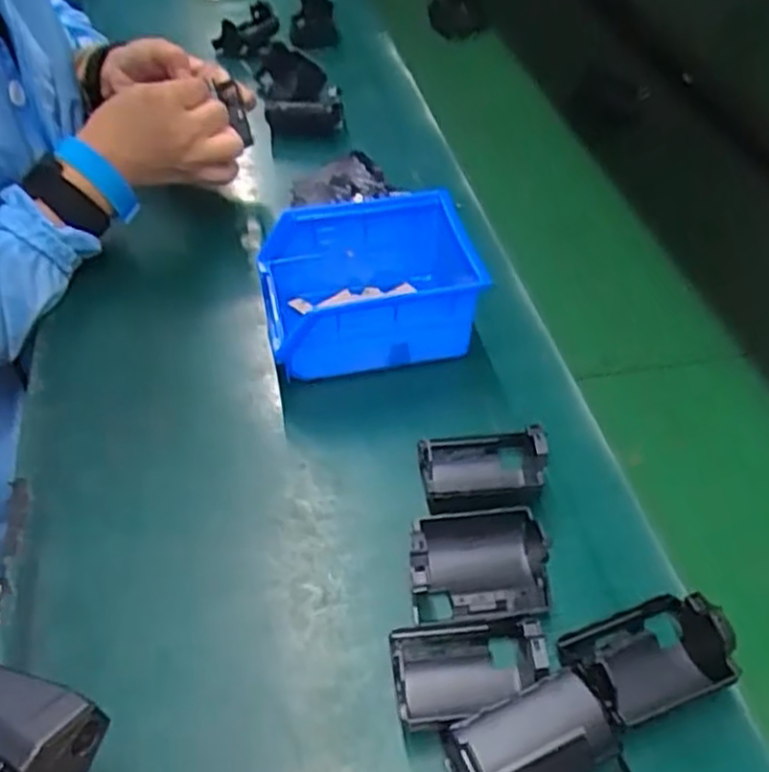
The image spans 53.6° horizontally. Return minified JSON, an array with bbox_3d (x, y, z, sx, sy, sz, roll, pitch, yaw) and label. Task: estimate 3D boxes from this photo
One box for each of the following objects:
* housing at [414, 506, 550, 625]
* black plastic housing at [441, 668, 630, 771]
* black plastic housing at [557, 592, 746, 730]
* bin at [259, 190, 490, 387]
[{"bbox_3d":[0.048,0.090,0.396,0.070,0.030,0.052,-2,47,-5],"label":"housing"},{"bbox_3d":[0.064,0.163,0.331,0.068,0.043,0.047,-19,50,-20],"label":"black plastic housing"},{"bbox_3d":[0.125,0.126,0.360,0.072,0.033,0.052,-13,49,-15],"label":"black plastic housing"},{"bbox_3d":[-0.006,-0.064,0.521,0.143,0.085,0.103,-8,47,-11],"label":"bin"}]

